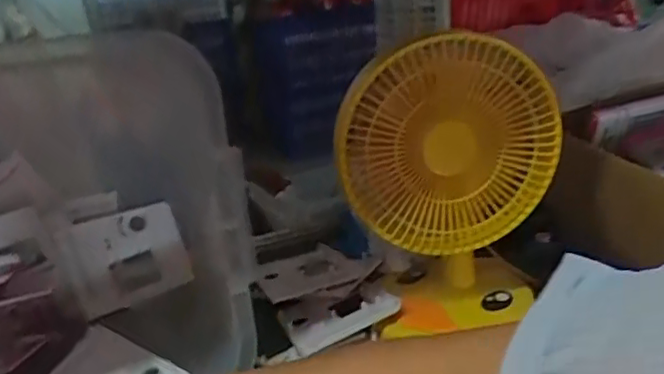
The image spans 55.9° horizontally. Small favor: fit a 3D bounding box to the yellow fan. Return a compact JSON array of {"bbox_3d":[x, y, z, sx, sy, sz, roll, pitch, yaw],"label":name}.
[{"bbox_3d":[0.115,0.001,0.662,0.206,0.308,0.143,-6,20,-1],"label":"yellow fan"}]

